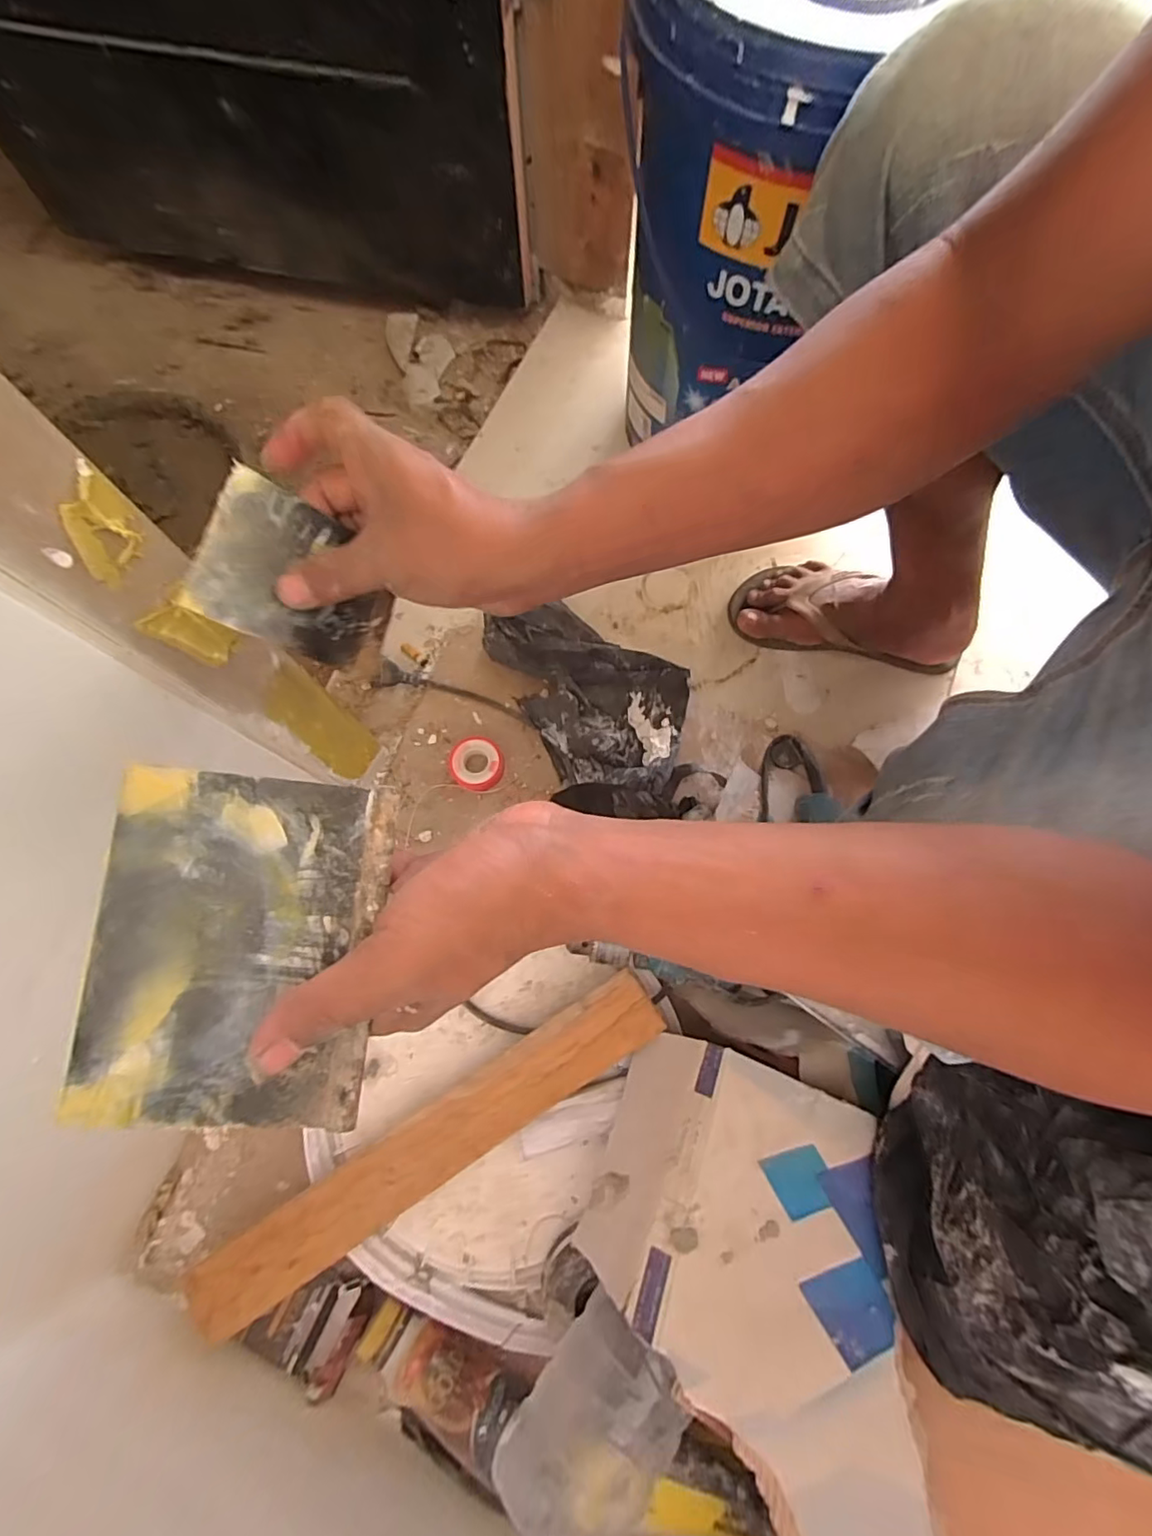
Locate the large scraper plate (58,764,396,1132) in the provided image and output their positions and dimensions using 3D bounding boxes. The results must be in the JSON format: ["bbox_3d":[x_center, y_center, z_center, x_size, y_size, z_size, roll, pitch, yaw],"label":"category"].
[{"bbox_3d":[-0.116,0.061,0.196,0.089,0.004,0.117,7,83,-12],"label":"large scraper plate"}]

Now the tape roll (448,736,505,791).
[{"bbox_3d":[-0.103,-0.005,0.586,0.057,0.021,0.053,0,73,0],"label":"tape roll"}]

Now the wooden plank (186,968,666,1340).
[{"bbox_3d":[-0.114,0.309,0.461,0.416,0.012,0.062,-33,77,-6],"label":"wooden plank"}]

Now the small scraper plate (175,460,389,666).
[{"bbox_3d":[-0.140,-0.097,0.286,0.083,0.004,0.077,23,71,-37],"label":"small scraper plate"}]

